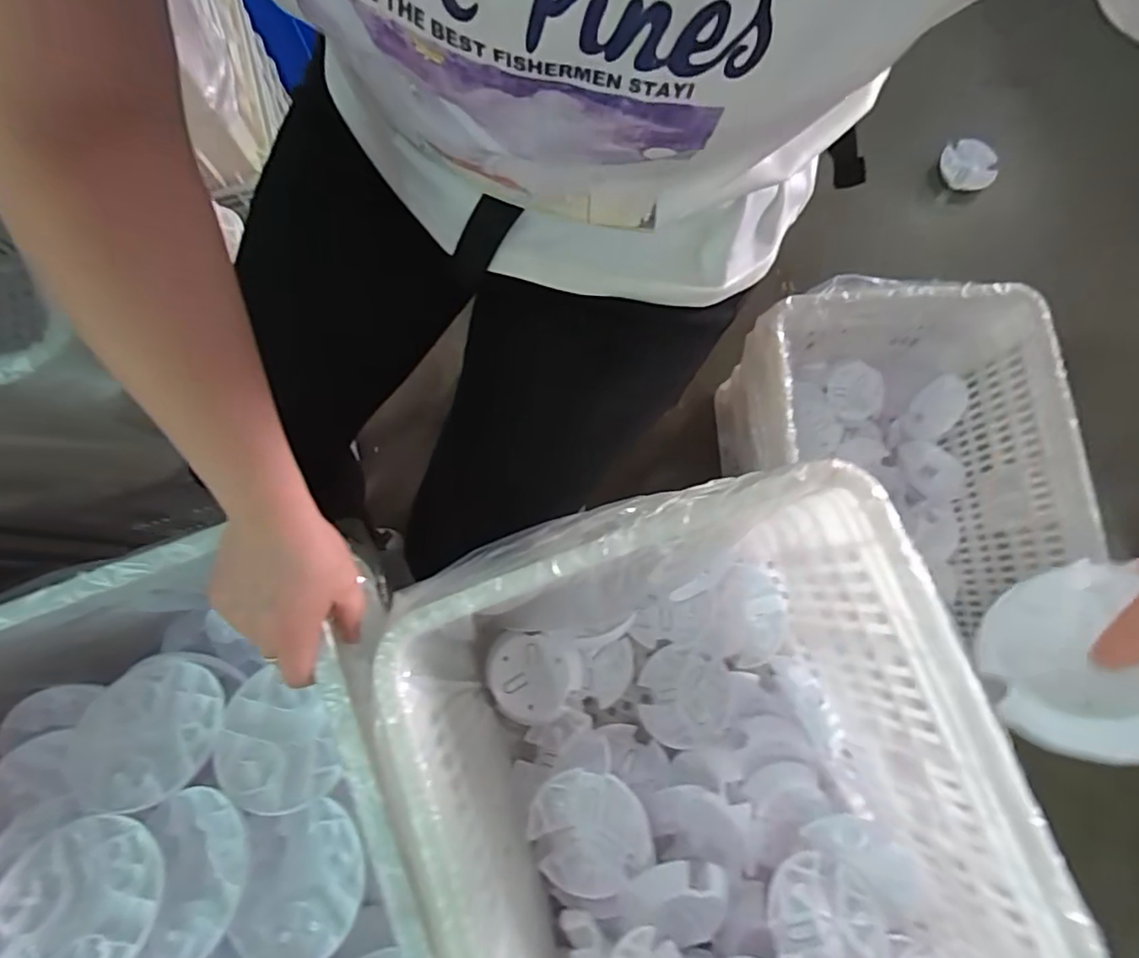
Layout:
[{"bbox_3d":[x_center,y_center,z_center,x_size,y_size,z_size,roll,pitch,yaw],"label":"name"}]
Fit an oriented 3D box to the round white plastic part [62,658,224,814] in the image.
[{"bbox_3d":[-0.324,0.193,0.448,0.103,0.009,0.106,4,52,-5],"label":"round white plastic part"}]

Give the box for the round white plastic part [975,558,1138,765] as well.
[{"bbox_3d":[0.277,0.099,0.316,0.016,0.103,0.099,23,118,-18],"label":"round white plastic part"}]

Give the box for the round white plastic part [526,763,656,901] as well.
[{"bbox_3d":[0.017,0.318,0.528,0.098,0.018,0.103,0,78,0],"label":"round white plastic part"}]

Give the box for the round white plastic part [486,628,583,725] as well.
[{"bbox_3d":[-0.039,0.210,0.621,0.099,0.019,0.089,5,78,1],"label":"round white plastic part"}]

